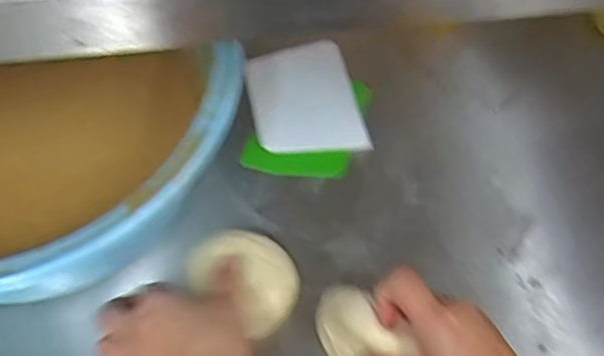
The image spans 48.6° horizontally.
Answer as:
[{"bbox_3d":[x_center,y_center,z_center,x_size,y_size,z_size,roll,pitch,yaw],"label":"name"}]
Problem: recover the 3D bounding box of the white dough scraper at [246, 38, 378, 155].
[{"bbox_3d":[0.002,-0.076,0.636,0.101,0.009,0.126,-11,59,-7],"label":"white dough scraper"}]

